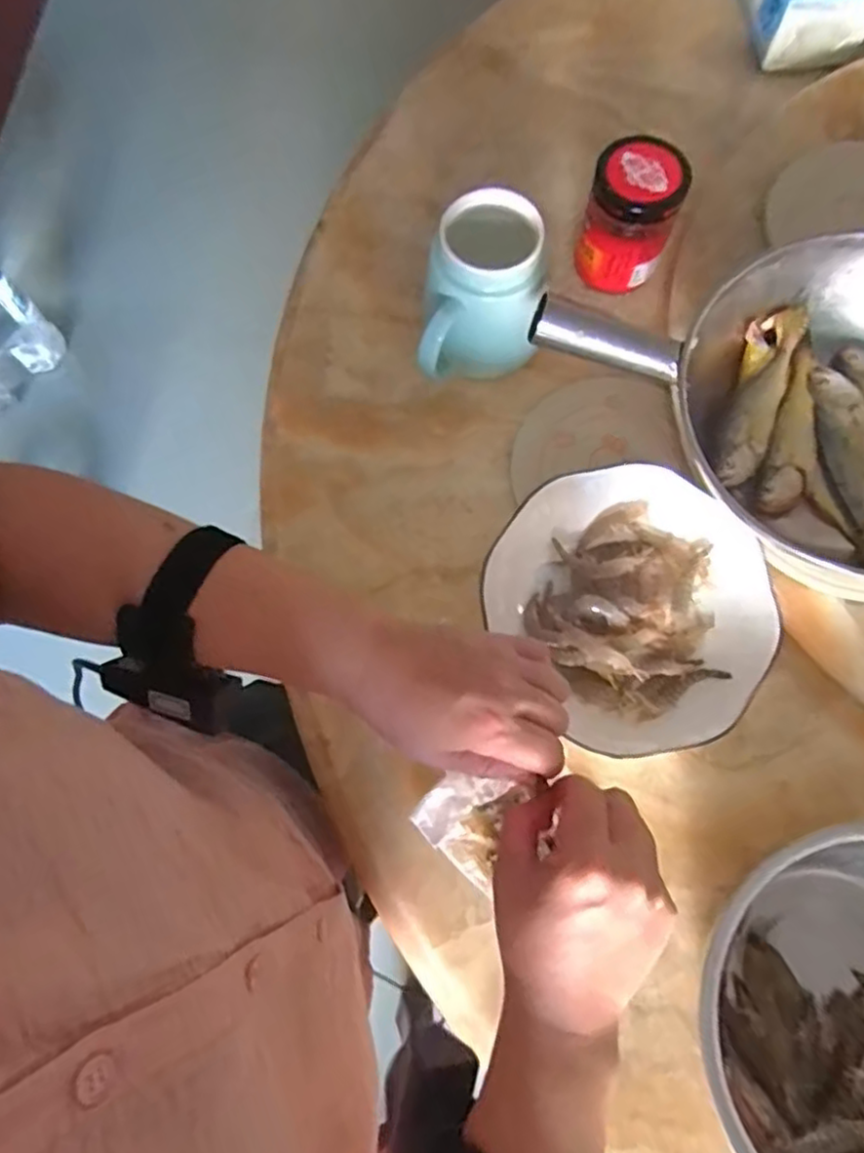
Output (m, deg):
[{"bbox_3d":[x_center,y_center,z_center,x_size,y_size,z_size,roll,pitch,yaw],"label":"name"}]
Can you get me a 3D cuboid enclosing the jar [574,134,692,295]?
[{"bbox_3d":[0.151,-0.270,0.507,0.064,0.096,0.066,0,75,1],"label":"jar"}]

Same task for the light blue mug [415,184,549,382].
[{"bbox_3d":[0.037,-0.191,0.477,0.077,0.118,0.096,8,76,3],"label":"light blue mug"}]

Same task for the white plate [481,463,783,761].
[{"bbox_3d":[0.141,0.018,0.457,0.172,0.043,0.187,0,75,1],"label":"white plate"}]

